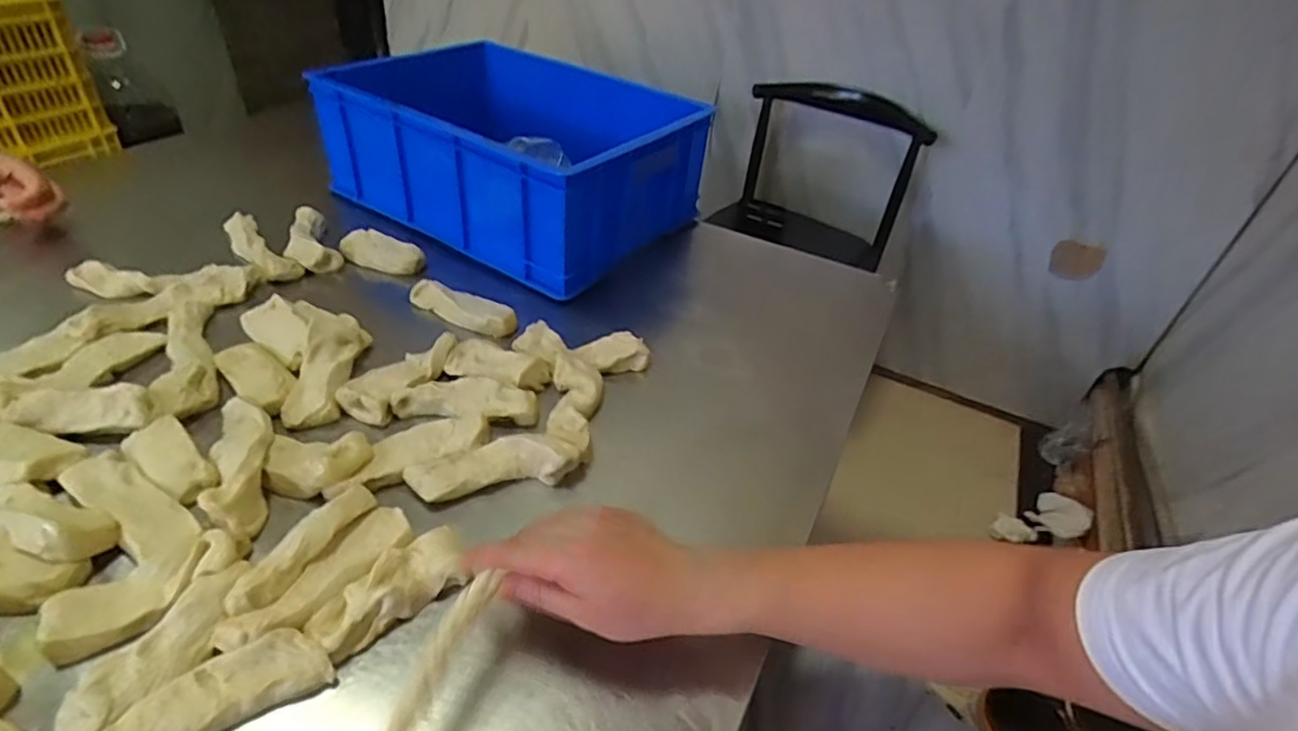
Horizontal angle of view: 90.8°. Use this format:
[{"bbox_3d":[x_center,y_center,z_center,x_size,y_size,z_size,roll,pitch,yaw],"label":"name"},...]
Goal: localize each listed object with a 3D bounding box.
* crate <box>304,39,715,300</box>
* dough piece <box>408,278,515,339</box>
[{"bbox_3d":[-0.190,-0.338,0.986,0.500,0.164,0.368,28,42,24],"label":"crate"},{"bbox_3d":[-0.228,-0.070,0.796,0.152,0.043,0.047,22,40,18],"label":"dough piece"}]

